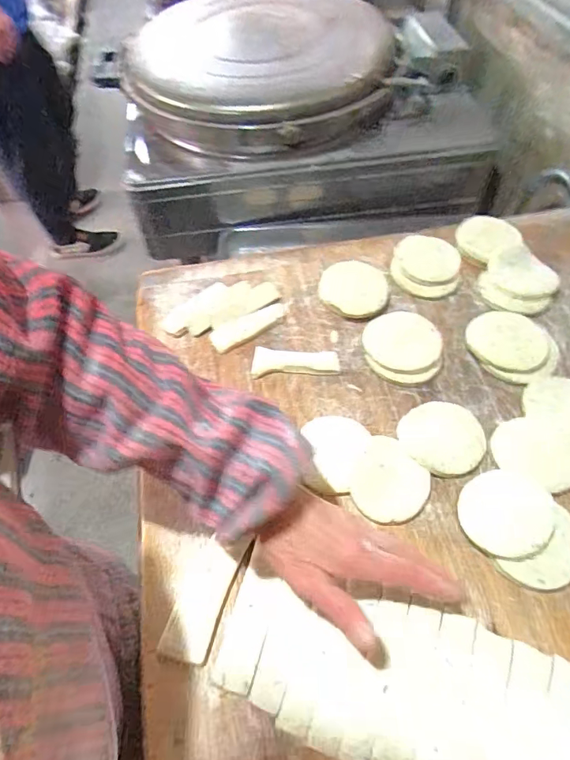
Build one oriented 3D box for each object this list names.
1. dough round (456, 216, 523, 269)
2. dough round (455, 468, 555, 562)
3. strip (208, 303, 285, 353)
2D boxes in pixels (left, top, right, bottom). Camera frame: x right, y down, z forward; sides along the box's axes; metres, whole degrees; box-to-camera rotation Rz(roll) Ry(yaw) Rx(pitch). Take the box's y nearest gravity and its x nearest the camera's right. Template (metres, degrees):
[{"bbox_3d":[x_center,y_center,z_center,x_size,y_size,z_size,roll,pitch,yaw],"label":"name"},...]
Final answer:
[{"bbox_3d":[0.248,-0.174,0.587,0.069,0.025,0.065,-1,56,1],"label":"dough round"},{"bbox_3d":[0.186,0.113,0.399,0.070,0.008,0.072,-8,62,15],"label":"dough round"},{"bbox_3d":[-0.040,-0.061,0.527,0.092,0.014,0.029,-29,60,-17],"label":"strip"}]

